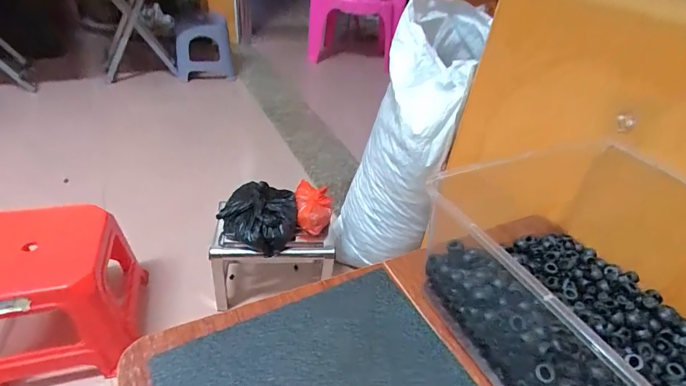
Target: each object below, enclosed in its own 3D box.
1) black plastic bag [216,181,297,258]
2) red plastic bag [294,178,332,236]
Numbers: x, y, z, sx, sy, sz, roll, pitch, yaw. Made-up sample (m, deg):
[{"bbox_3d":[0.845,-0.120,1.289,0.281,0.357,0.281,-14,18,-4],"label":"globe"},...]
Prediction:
[{"bbox_3d":[-0.203,0.053,0.935,0.182,0.099,0.193,10,39,3],"label":"black plastic bag"},{"bbox_3d":[-0.079,0.034,0.993,0.091,0.084,0.133,3,40,-6],"label":"red plastic bag"}]

